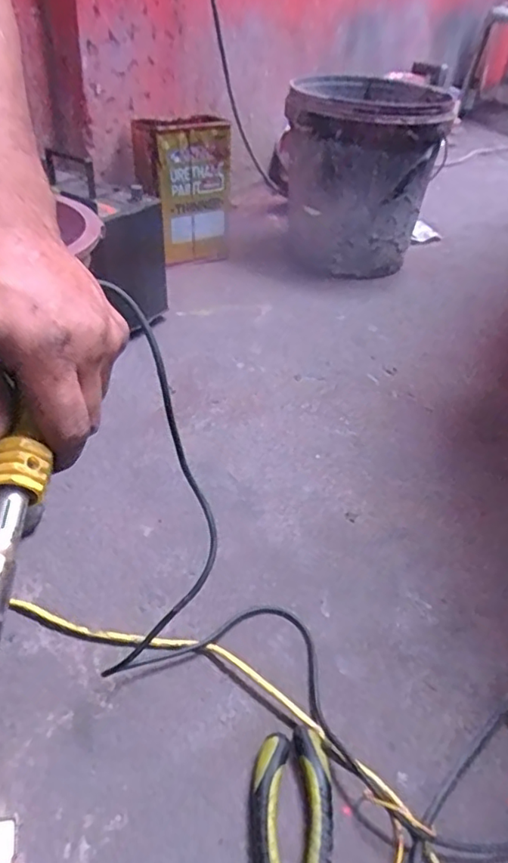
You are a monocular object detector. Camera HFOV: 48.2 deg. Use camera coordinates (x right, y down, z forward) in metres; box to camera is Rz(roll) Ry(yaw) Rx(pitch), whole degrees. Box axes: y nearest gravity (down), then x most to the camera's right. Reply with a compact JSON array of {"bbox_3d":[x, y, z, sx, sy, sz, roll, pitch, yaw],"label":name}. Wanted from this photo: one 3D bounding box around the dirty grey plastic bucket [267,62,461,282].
[{"bbox_3d":[0.194,-0.496,1.135,0.293,0.333,0.278,12,39,7],"label":"dirty grey plastic bucket"}]

